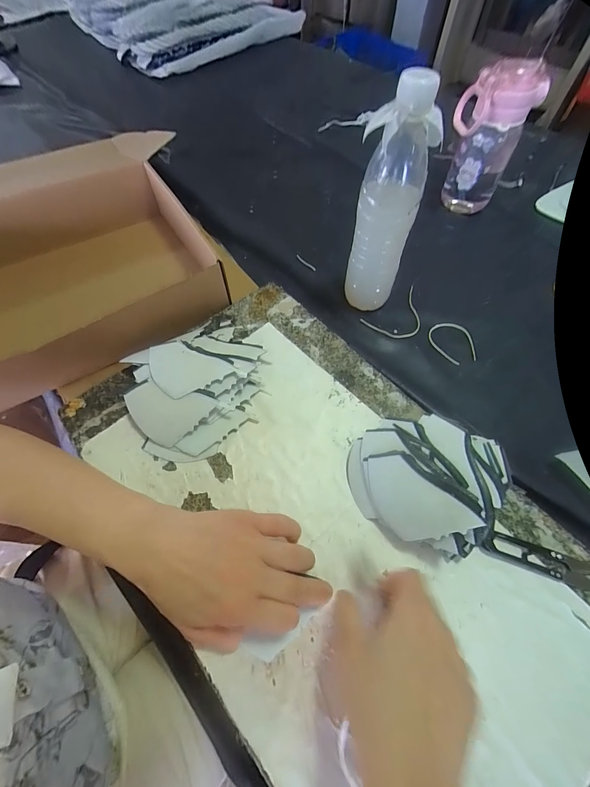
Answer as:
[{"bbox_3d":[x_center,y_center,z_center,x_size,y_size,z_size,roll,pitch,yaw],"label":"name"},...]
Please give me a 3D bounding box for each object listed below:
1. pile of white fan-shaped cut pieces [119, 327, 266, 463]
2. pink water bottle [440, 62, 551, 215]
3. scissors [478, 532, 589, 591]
[{"bbox_3d":[-0.102,-0.008,0.340,0.141,0.037,0.131,0,62,0],"label":"pile of white fan-shaped cut pieces"},{"bbox_3d":[0.282,-0.379,0.487,0.101,0.173,0.065,28,66,15],"label":"pink water bottle"},{"bbox_3d":[0.213,0.144,0.275,0.100,0.008,0.021,17,63,10],"label":"scissors"}]

